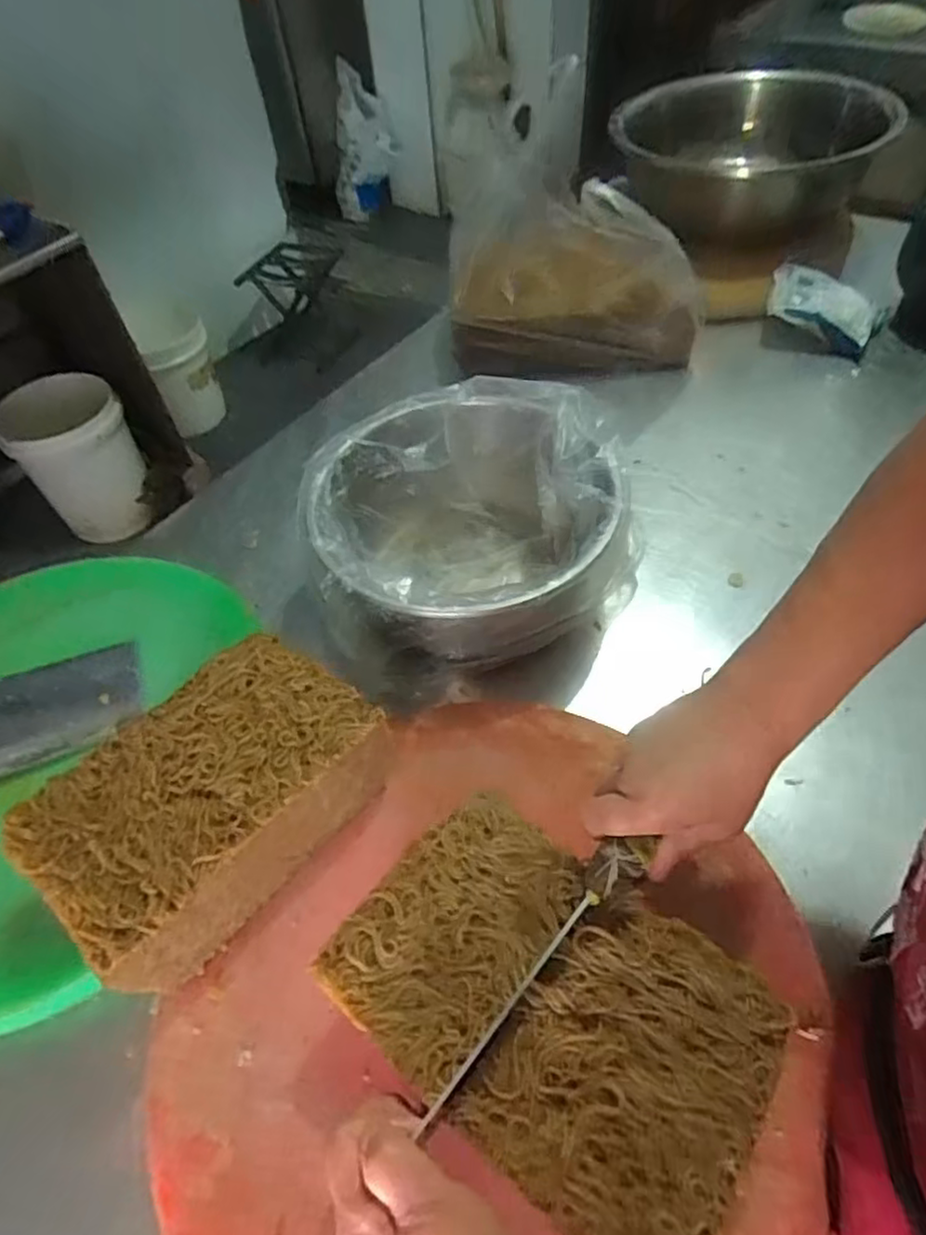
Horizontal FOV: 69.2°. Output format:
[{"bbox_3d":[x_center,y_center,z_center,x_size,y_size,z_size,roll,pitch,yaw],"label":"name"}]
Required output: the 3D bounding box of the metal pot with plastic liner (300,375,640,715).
[{"bbox_3d":[0.007,-0.082,0.634,0.265,0.144,0.272,-3,52,3],"label":"metal pot with plastic liner"}]

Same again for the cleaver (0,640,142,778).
[{"bbox_3d":[-0.433,0.101,0.570,0.295,0.033,0.106,-20,53,-10],"label":"cleaver"}]

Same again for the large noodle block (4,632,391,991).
[{"bbox_3d":[-0.172,0.123,0.474,0.138,0.078,0.216,35,63,28],"label":"large noodle block"}]

